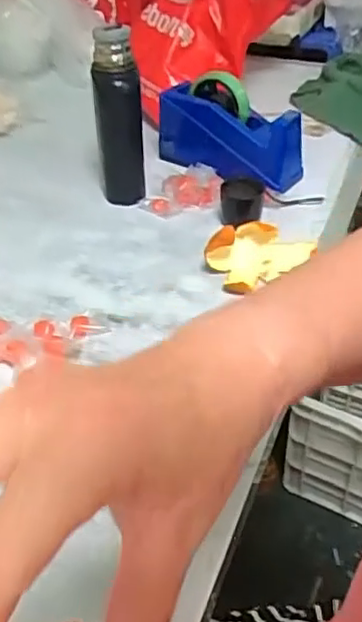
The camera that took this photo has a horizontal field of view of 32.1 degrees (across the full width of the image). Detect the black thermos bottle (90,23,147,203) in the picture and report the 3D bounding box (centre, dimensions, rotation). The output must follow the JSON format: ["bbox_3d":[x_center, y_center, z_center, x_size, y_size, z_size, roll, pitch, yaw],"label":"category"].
[{"bbox_3d":[-0.078,-0.233,0.770,0.060,0.204,0.053,-6,40,-6],"label":"black thermos bottle"}]

